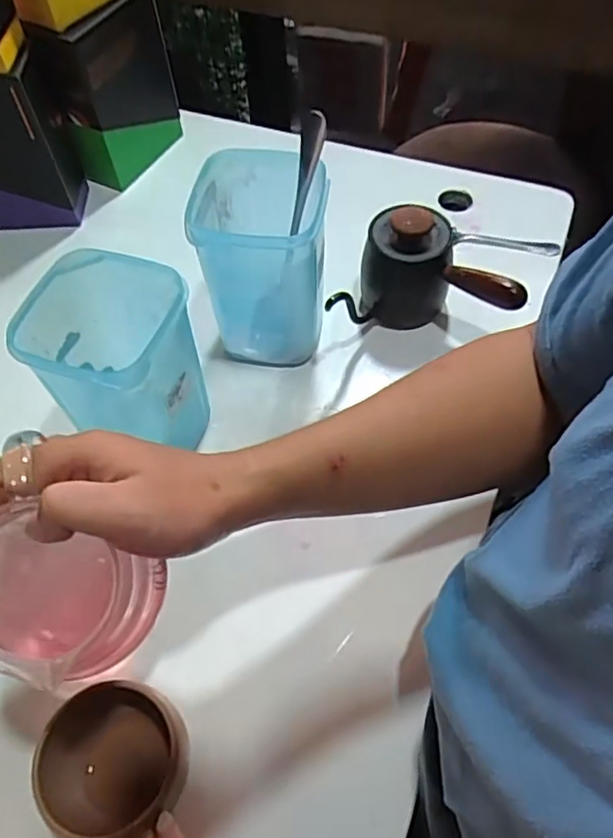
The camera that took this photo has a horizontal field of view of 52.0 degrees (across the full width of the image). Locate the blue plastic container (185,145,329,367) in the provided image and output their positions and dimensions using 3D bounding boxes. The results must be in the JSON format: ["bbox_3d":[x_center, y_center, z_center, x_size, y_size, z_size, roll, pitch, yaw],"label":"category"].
[{"bbox_3d":[-0.036,-0.124,0.515,0.096,0.149,0.101,1,57,4],"label":"blue plastic container"}]

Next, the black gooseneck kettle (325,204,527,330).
[{"bbox_3d":[0.096,-0.117,0.539,0.148,0.091,0.101,0,57,2],"label":"black gooseneck kettle"}]

